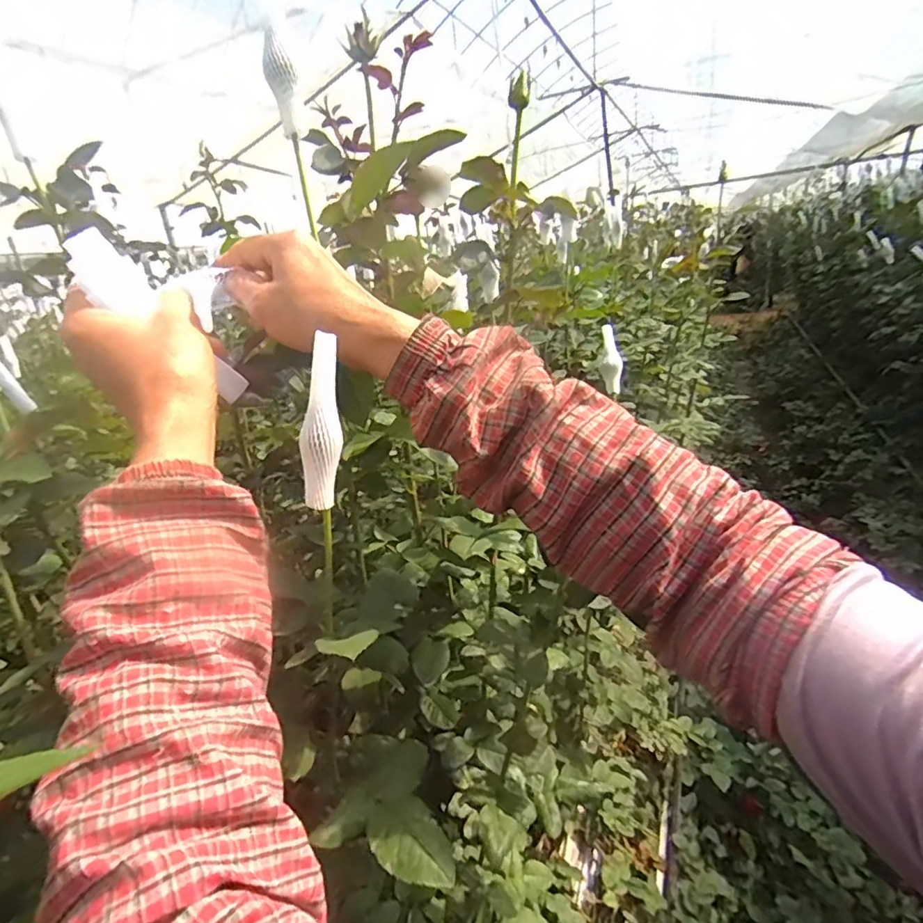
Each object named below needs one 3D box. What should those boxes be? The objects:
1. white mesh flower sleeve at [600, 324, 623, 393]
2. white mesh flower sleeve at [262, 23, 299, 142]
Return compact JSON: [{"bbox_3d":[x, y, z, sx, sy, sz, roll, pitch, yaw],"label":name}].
[{"bbox_3d":[0.215,-0.147,0.773,0.026,0.101,0.037,-4,-4,4],"label":"white mesh flower sleeve"},{"bbox_3d":[-0.132,-0.279,0.396,0.022,0.065,0.018,-10,20,-12],"label":"white mesh flower sleeve"}]

